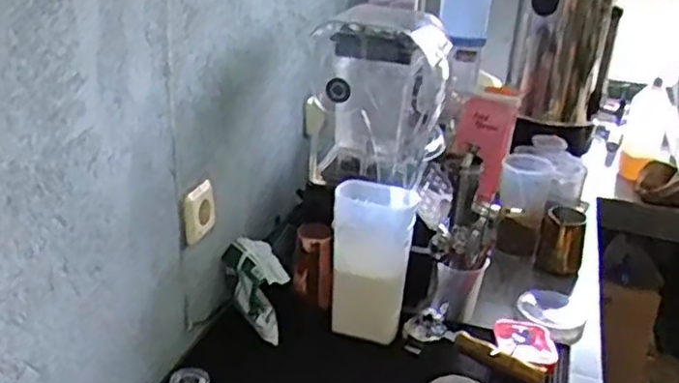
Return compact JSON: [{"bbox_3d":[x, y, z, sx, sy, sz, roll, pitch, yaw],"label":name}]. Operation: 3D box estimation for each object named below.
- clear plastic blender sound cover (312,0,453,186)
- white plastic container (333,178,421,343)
[{"bbox_3d":[0.064,-0.160,1.154,0.207,0.281,0.179,8,24,9],"label":"clear plastic blender sound cover"},{"bbox_3d":[0.049,0.107,1.090,0.126,0.236,0.090,4,24,-2],"label":"white plastic container"}]

